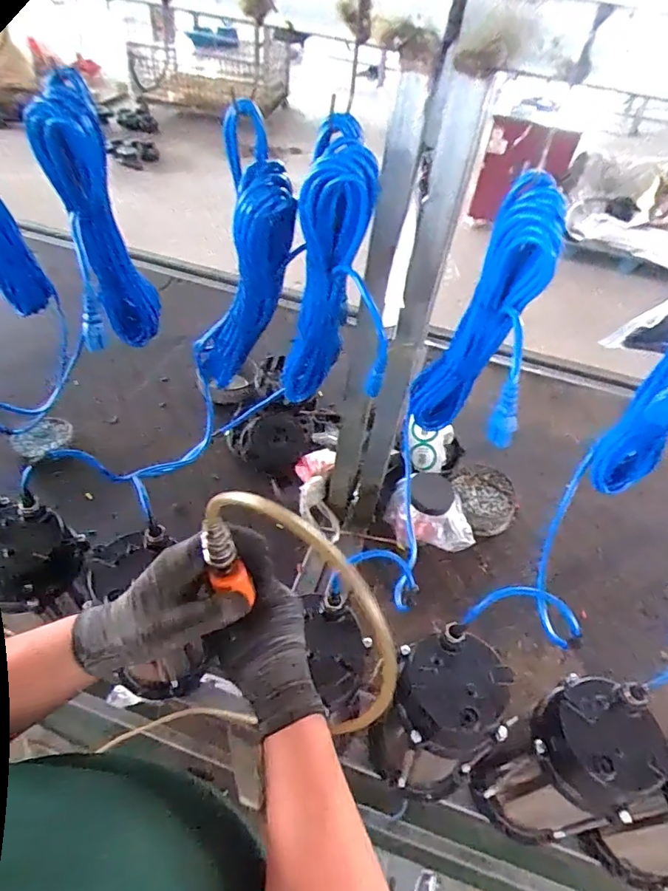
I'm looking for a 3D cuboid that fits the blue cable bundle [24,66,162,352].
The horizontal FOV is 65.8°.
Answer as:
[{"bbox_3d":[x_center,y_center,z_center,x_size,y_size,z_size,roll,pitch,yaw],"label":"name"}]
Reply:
[{"bbox_3d":[-0.300,-0.265,0.680,0.104,0.350,0.074,-13,51,-18],"label":"blue cable bundle"}]

